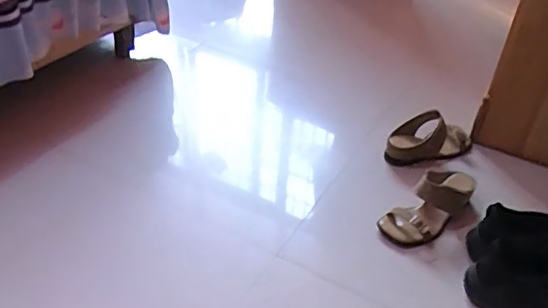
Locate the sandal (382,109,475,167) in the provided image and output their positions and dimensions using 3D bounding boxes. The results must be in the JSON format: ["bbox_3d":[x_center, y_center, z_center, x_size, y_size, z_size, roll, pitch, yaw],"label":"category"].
[{"bbox_3d":[0.354,-0.038,1.277,0.217,0.086,0.104,-19,44,-27],"label":"sandal"}]

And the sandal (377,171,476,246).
[{"bbox_3d":[0.316,0.095,1.109,0.217,0.088,0.091,-25,47,-33],"label":"sandal"}]

